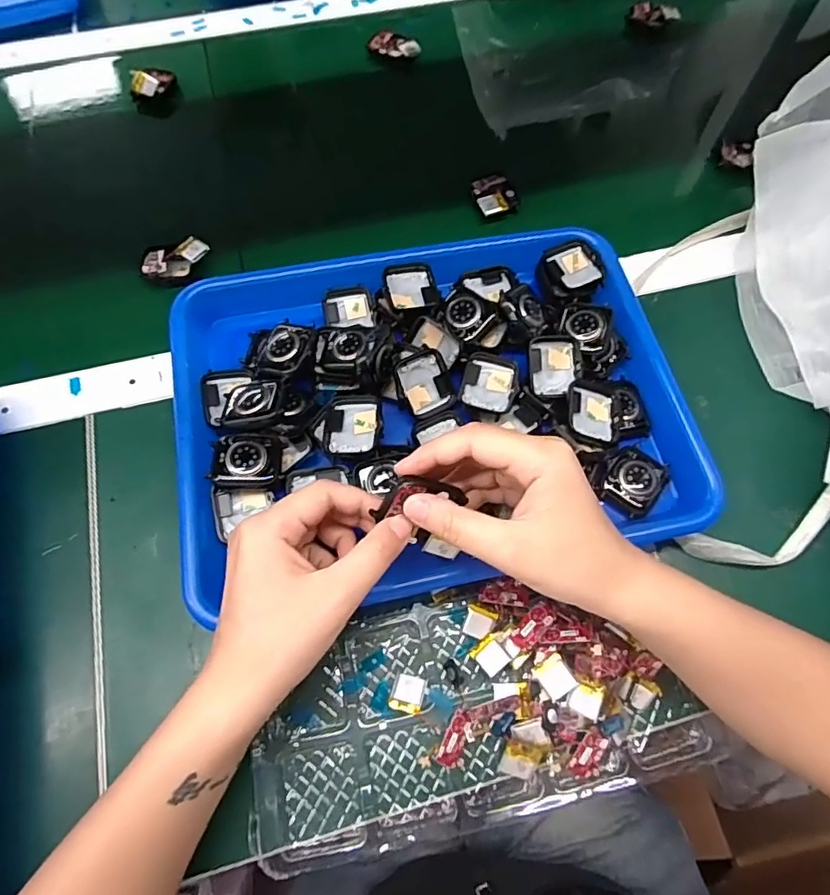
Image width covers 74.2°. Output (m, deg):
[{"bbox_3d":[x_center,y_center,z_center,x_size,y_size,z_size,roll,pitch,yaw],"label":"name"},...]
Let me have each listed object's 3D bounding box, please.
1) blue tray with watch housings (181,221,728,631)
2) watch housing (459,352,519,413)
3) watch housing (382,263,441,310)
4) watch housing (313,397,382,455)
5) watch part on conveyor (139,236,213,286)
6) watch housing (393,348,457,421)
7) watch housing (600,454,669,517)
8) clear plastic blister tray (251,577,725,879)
[{"bbox_3d":[0.008,-0.034,0.375,0.324,0.050,0.252,-11,67,-5],"label":"blue tray with watch housings"},{"bbox_3d":[0.051,-0.043,0.373,0.037,0.011,0.042,11,67,4],"label":"watch housing"},{"bbox_3d":[-0.003,-0.113,0.391,0.037,0.011,0.038,-9,67,-5],"label":"watch housing"},{"bbox_3d":[-0.043,-0.013,0.357,0.043,0.017,0.040,1,66,0],"label":"watch housing"},{"bbox_3d":[-0.193,-0.150,0.445,0.051,0.017,0.037,-9,67,-5],"label":"watch part on conveyor"},{"bbox_3d":[0.006,-0.043,0.369,0.036,0.011,0.040,-23,100,-8],"label":"watch housing"},{"bbox_3d":[0.140,0.021,0.355,0.035,0.009,0.041,36,71,14],"label":"watch housing"},{"bbox_3d":[0.033,0.144,0.312,0.247,0.030,0.120,-13,67,-6],"label":"clear plastic blister tray"}]

